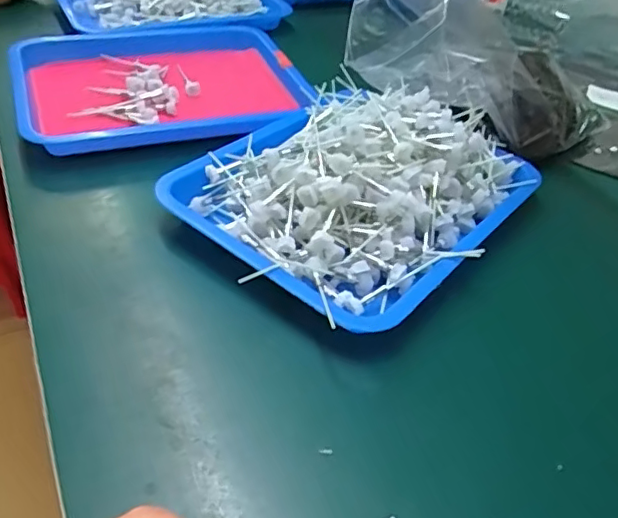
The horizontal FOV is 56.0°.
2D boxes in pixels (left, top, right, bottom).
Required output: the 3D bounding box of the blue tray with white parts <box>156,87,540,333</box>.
[{"bbox_3d":[0.051,-0.082,0.564,0.262,0.074,0.308,33,50,29],"label":"blue tray with white parts"}]

